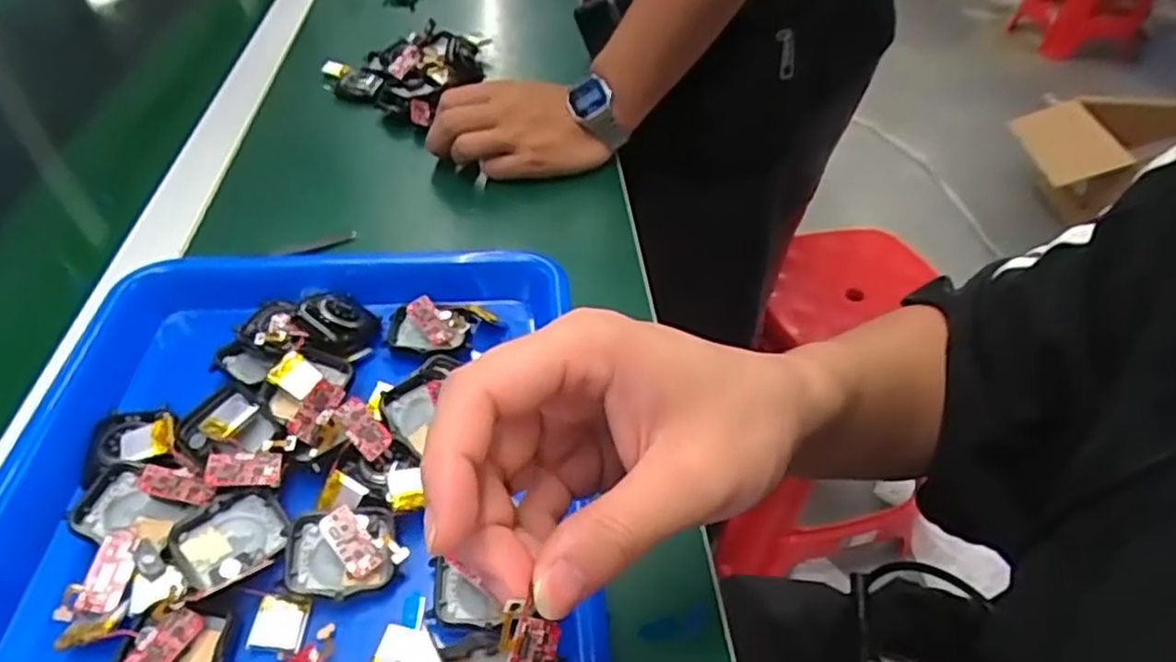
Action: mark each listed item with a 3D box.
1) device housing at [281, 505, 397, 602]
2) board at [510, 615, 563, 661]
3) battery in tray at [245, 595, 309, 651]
[{"bbox_3d":[-0.103,0.092,0.295,0.043,0.008,0.038,-4,45,-6],"label":"device housing"},{"bbox_3d":[-0.014,0.086,0.189,0.014,0.004,0.017,26,71,-32],"label":"board"},{"bbox_3d":[-0.121,0.114,0.276,0.019,0.004,0.020,5,44,2],"label":"battery in tray"}]

